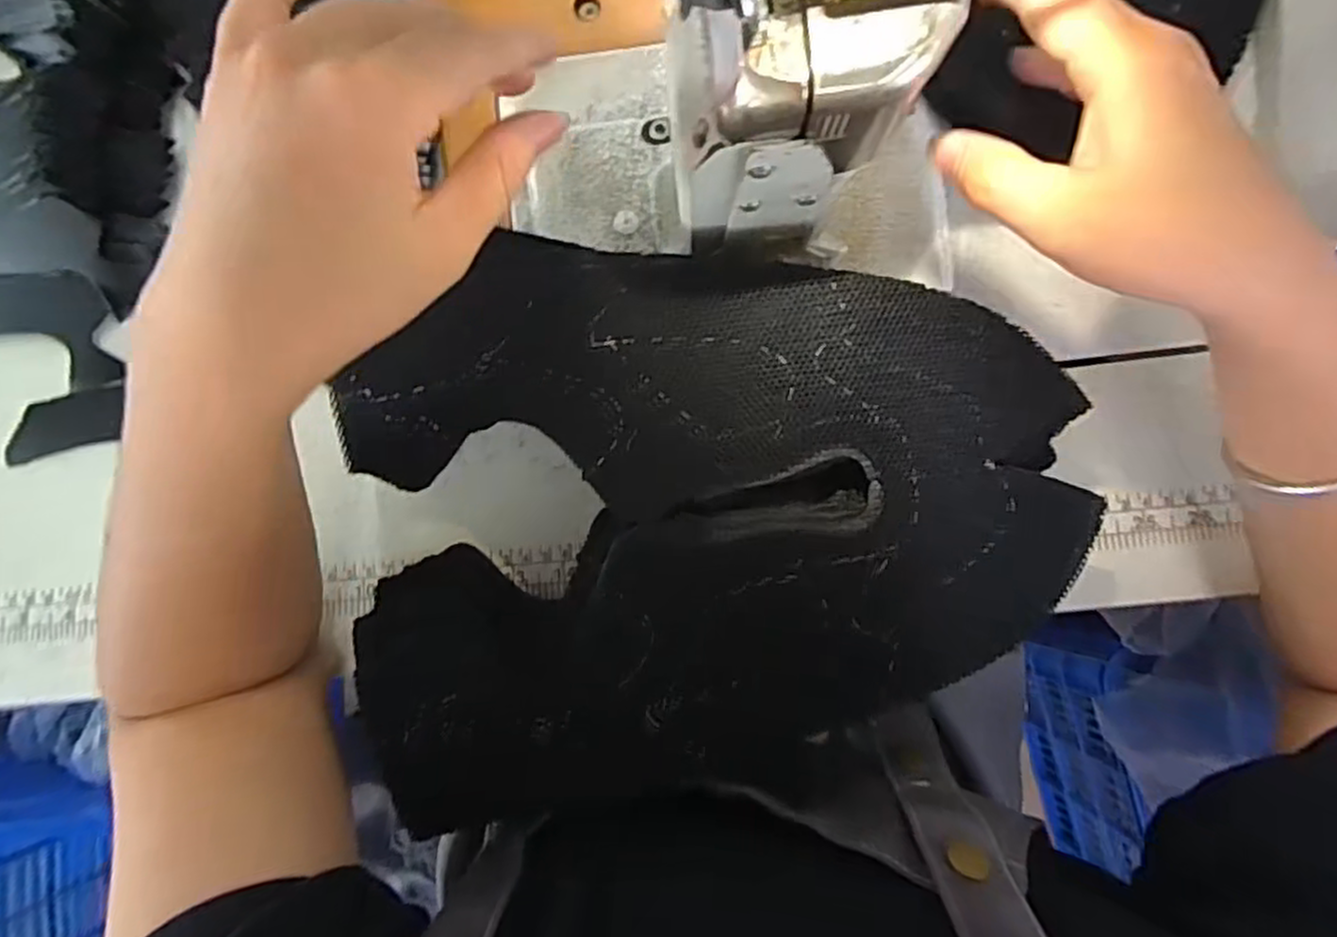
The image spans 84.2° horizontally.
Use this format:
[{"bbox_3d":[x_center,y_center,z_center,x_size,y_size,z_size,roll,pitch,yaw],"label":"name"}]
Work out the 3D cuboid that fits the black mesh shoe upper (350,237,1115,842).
[{"bbox_3d":[0.016,0.011,0.294,0.300,0.040,0.223,-13,84,2],"label":"black mesh shoe upper"}]

